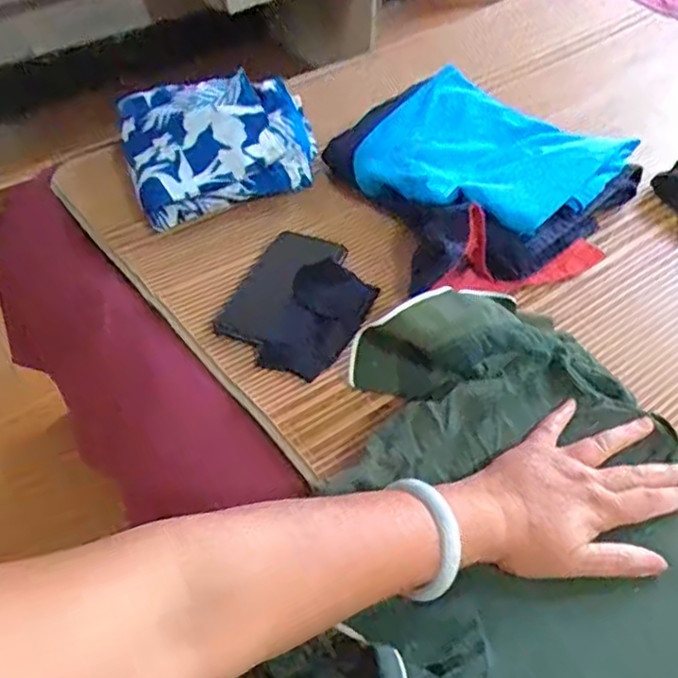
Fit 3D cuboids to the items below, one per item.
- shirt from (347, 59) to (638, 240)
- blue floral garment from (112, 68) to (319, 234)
[{"bbox_3d":[0.166,-0.202,0.746,0.238,0.063,0.254,-36,54,-29],"label":"shirt"},{"bbox_3d":[-0.137,-0.234,0.783,0.224,0.098,0.159,-15,46,-12],"label":"blue floral garment"}]

